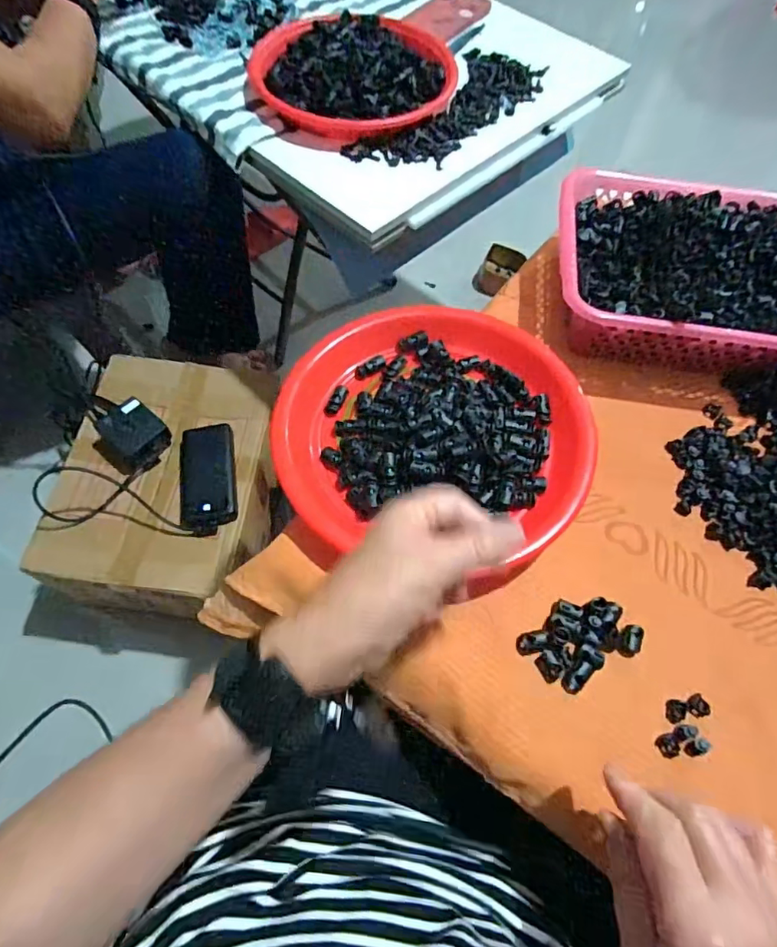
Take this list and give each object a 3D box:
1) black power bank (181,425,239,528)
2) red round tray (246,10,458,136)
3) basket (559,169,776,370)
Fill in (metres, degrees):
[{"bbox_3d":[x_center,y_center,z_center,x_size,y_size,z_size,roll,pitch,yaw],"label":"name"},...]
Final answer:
[{"bbox_3d":[-0.264,0.000,0.777,0.080,0.022,0.158,-9,63,-7],"label":"black power bank"},{"bbox_3d":[-0.046,-0.525,0.693,0.251,0.036,0.251,1,62,-2],"label":"red round tray"},{"bbox_3d":[0.315,-0.195,0.536,0.307,0.077,0.225,3,62,0],"label":"basket"}]

